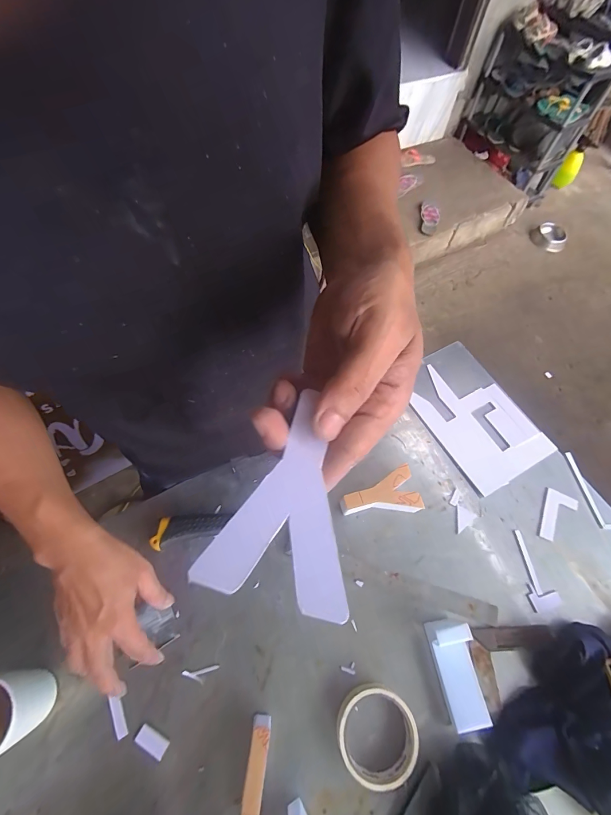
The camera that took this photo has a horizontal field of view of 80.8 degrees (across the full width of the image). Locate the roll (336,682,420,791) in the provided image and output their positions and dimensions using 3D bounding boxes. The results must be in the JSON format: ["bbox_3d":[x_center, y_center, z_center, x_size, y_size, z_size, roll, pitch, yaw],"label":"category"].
[{"bbox_3d":[0.083,0.380,0.419,0.089,0.024,0.093,1,64,-2],"label":"roll"}]

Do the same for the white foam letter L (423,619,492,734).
[{"bbox_3d":[0.187,0.324,0.436,0.044,0.057,0.107,-7,65,-6],"label":"white foam letter L"}]

